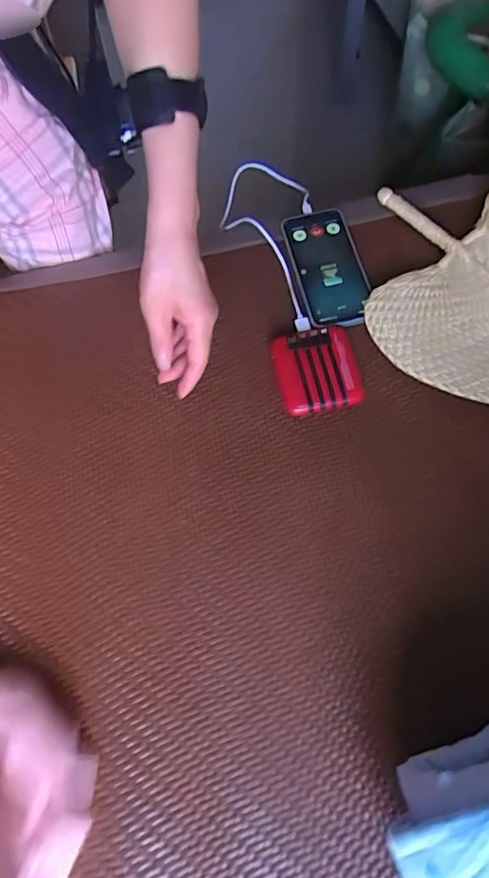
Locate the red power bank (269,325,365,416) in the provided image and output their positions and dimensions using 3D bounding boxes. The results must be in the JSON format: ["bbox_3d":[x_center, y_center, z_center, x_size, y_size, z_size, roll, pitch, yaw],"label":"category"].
[{"bbox_3d":[0.077,-0.073,0.521,0.085,0.024,0.091,-9,68,-4],"label":"red power bank"}]

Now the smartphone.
[{"bbox_3d":[0.096,-0.204,0.566,0.077,0.011,0.164,-10,68,-4],"label":"smartphone"}]

